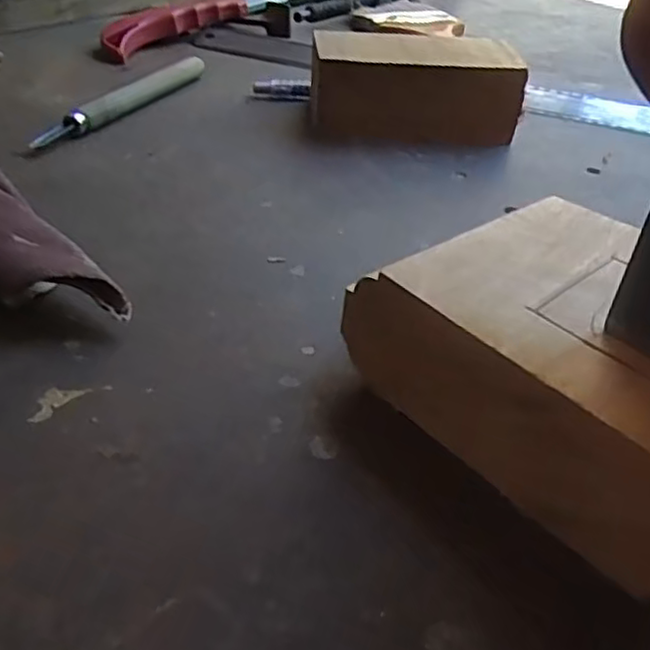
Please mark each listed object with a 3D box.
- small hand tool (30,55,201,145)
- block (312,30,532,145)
[{"bbox_3d":[-0.100,-0.116,0.346,0.009,0.011,0.128,19,43,16],"label":"small hand tool"},{"bbox_3d":[0.046,-0.120,0.340,0.106,0.037,0.060,1,41,-5],"label":"block"}]

